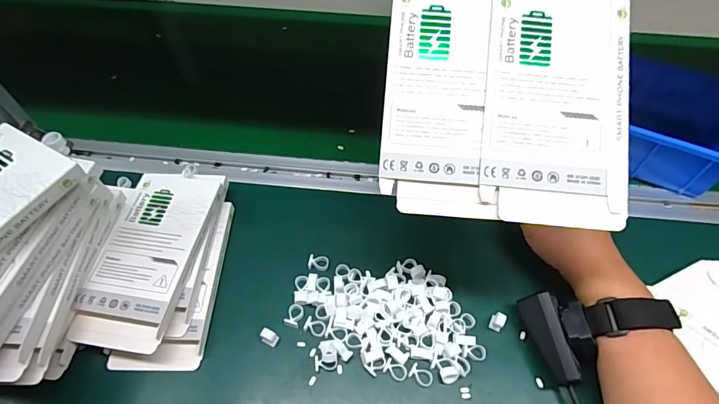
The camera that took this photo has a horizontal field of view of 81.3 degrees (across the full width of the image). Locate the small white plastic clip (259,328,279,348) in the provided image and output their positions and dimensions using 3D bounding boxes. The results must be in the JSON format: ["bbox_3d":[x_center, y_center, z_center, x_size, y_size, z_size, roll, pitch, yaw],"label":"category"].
[{"bbox_3d":[-0.073,0.110,0.341,0.013,0.015,0.009,21,57,13],"label":"small white plastic clip"}]

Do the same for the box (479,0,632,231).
[{"bbox_3d":[0.125,-0.069,0.264,0.087,0.004,0.165,5,83,3],"label":"box"}]

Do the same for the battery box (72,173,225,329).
[{"bbox_3d":[-0.172,0.030,0.356,0.074,0.012,0.141,8,55,4],"label":"battery box"}]

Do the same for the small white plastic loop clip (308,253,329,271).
[{"bbox_3d":[-0.037,0.055,0.381,0.018,0.006,0.014,6,55,3],"label":"small white plastic loop clip"}]

